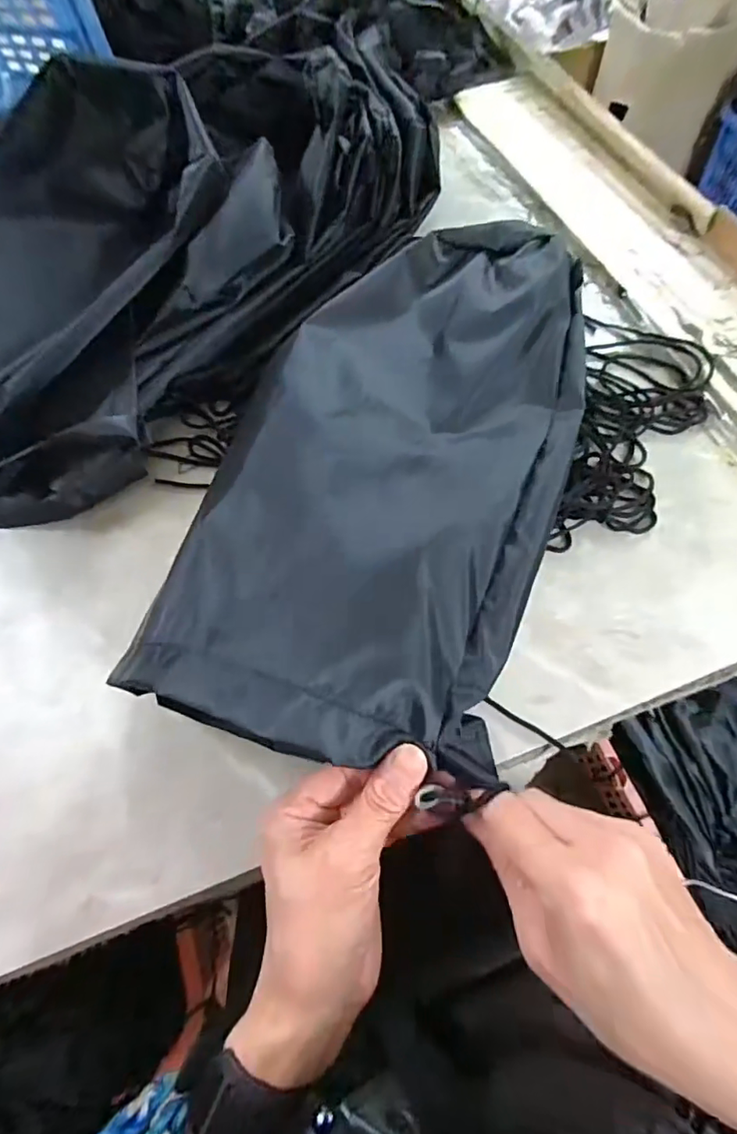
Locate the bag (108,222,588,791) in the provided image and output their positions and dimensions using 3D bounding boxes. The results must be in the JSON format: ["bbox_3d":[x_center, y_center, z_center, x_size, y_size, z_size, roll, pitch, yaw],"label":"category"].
[{"bbox_3d":[0.020,-0.088,0.327,0.206,0.051,0.396,16,67,9],"label":"bag"}]

